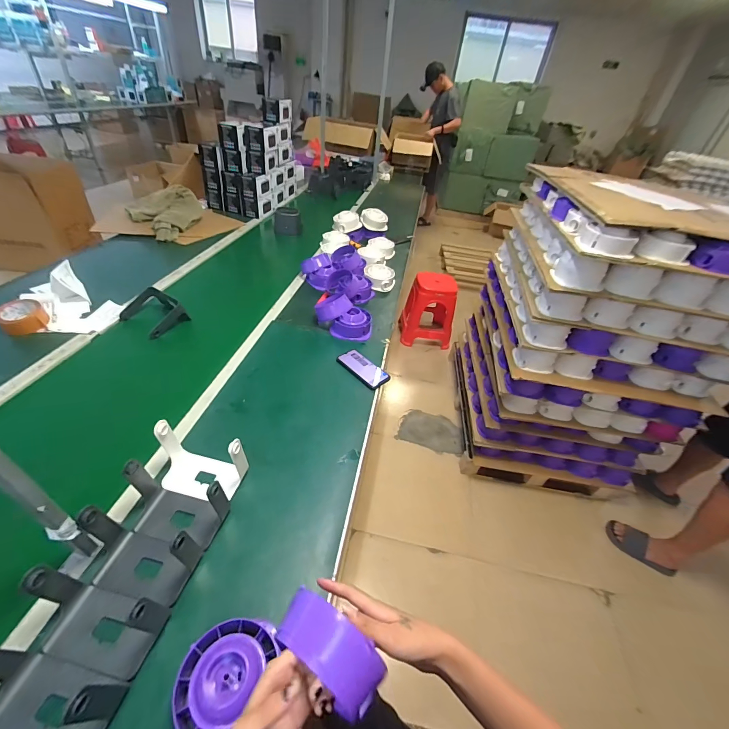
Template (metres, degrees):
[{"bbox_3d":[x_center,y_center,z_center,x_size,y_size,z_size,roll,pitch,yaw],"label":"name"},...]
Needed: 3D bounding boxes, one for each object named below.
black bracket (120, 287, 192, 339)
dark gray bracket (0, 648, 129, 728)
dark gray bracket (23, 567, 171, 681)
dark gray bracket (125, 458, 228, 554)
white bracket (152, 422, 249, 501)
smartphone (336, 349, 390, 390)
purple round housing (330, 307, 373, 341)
[{"bbox_3d":[-0.668,-0.176,1.070,0.154,0.077,0.146,26,44,19],"label":"black bracket"},{"bbox_3d":[-0.399,0.394,0.389,0.160,0.122,0.087,13,41,6],"label":"dark gray bracket"},{"bbox_3d":[-0.378,0.344,0.455,0.159,0.120,0.084,12,41,5],"label":"dark gray bracket"},{"bbox_3d":[-0.331,0.239,0.581,0.168,0.122,0.079,12,41,5],"label":"dark gray bracket"},{"bbox_3d":[-0.319,0.181,0.645,0.175,0.123,0.087,11,41,4],"label":"white bracket"},{"bbox_3d":[-0.006,0.011,0.983,0.090,0.010,0.165,-24,52,-40],"label":"smartphone"},{"bbox_3d":[-0.042,-0.130,1.104,0.135,0.062,0.116,6,41,-3],"label":"purple round housing"}]

